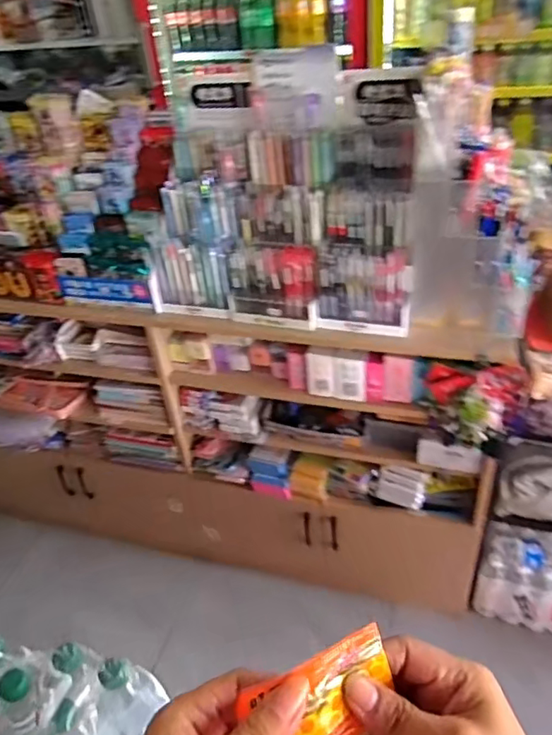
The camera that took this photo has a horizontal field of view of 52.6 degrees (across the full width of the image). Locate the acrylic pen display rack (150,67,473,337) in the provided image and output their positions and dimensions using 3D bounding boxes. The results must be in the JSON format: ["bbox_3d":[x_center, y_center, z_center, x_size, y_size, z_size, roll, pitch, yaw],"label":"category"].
[{"bbox_3d":[0.058,-0.326,1.134,0.628,0.404,0.237,5,37,16],"label":"acrylic pen display rack"}]

